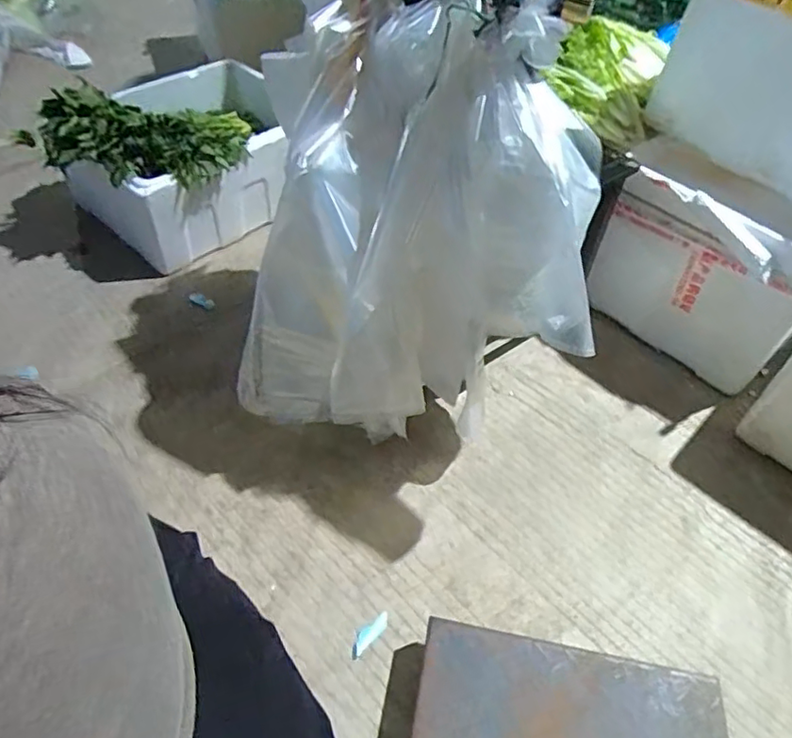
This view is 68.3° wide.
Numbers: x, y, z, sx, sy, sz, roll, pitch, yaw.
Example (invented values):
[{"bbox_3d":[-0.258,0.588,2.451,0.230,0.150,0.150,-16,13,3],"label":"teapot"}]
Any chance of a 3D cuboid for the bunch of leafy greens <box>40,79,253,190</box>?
[{"bbox_3d":[-0.653,-0.586,1.467,0.510,0.124,0.253,6,47,3],"label":"bunch of leafy greens"}]

